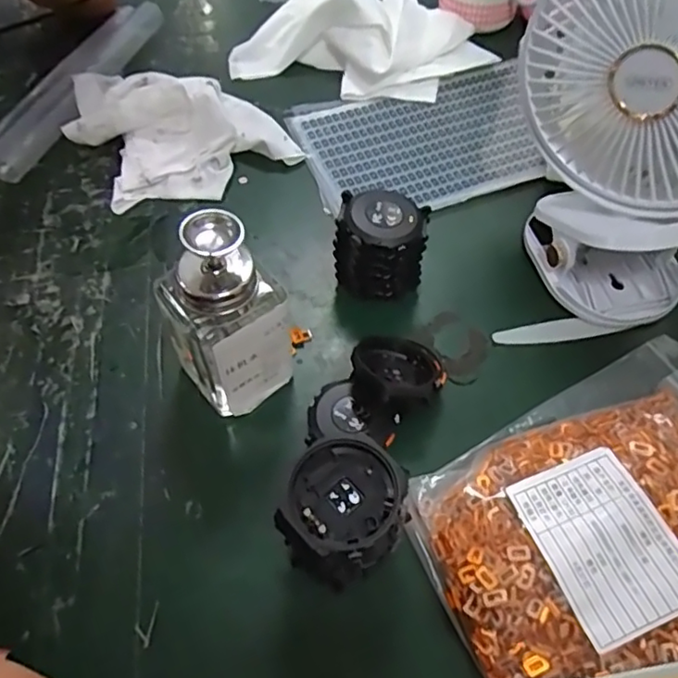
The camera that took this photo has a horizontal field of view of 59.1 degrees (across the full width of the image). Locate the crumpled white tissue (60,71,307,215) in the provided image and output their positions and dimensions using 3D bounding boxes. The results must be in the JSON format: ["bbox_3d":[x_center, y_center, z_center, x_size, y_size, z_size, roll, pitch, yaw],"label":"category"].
[{"bbox_3d":[-0.127,-0.167,0.455,0.135,0.043,0.141,-30,61,-19],"label":"crumpled white tissue"}]

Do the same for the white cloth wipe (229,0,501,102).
[{"bbox_3d":[0.022,-0.270,0.523,0.221,0.046,0.132,13,57,9],"label":"white cloth wipe"}]

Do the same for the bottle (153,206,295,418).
[{"bbox_3d":[-0.058,-0.013,0.304,0.056,0.119,0.056,-20,58,-13],"label":"bottle"}]

